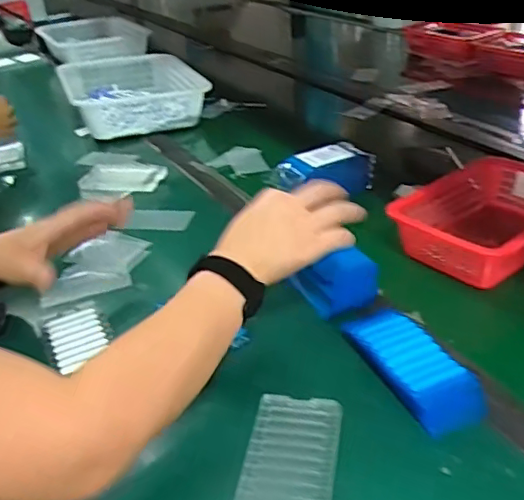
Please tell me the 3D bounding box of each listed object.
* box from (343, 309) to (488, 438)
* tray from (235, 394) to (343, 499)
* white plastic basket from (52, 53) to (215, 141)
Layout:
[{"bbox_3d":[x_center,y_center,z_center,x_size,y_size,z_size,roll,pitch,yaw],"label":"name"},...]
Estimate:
[{"bbox_3d":[0.132,0.103,0.525,0.064,0.027,0.138,-15,32,-16],"label":"box"},{"bbox_3d":[0.022,0.163,0.462,0.069,0.018,0.123,3,32,13],"label":"tray"},{"bbox_3d":[-0.275,-0.334,1.267,0.267,0.077,0.352,-16,33,-17],"label":"white plastic basket"}]

